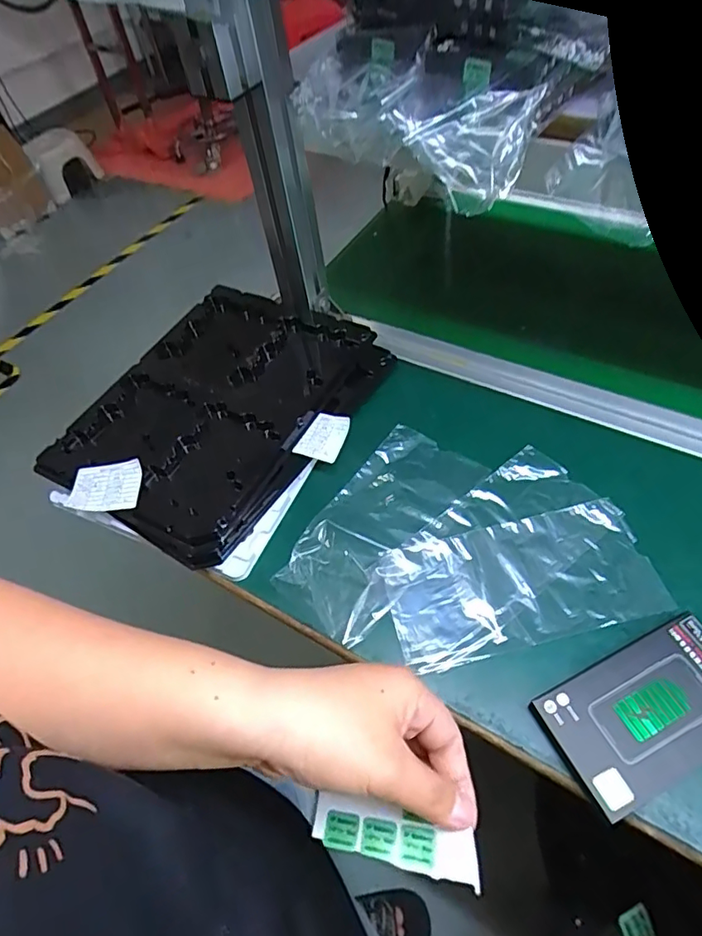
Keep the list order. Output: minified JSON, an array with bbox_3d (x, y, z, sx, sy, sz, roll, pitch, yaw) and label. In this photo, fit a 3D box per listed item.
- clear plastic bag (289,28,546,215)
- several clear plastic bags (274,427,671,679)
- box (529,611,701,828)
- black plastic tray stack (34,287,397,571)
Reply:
[{"bbox_3d":[0.041,-0.239,0.378,0.166,0.083,0.059,26,61,23],"label":"clear plastic bag"},{"bbox_3d":[0.100,0.071,0.439,0.249,0.006,0.215,29,63,23],"label":"several clear plastic bags"},{"bbox_3d":[0.199,0.157,0.353,0.137,0.016,0.077,-24,55,-11],"label":"box"},{"bbox_3d":[-0.130,-0.065,0.548,0.242,0.054,0.299,25,56,20],"label":"black plastic tray stack"}]

